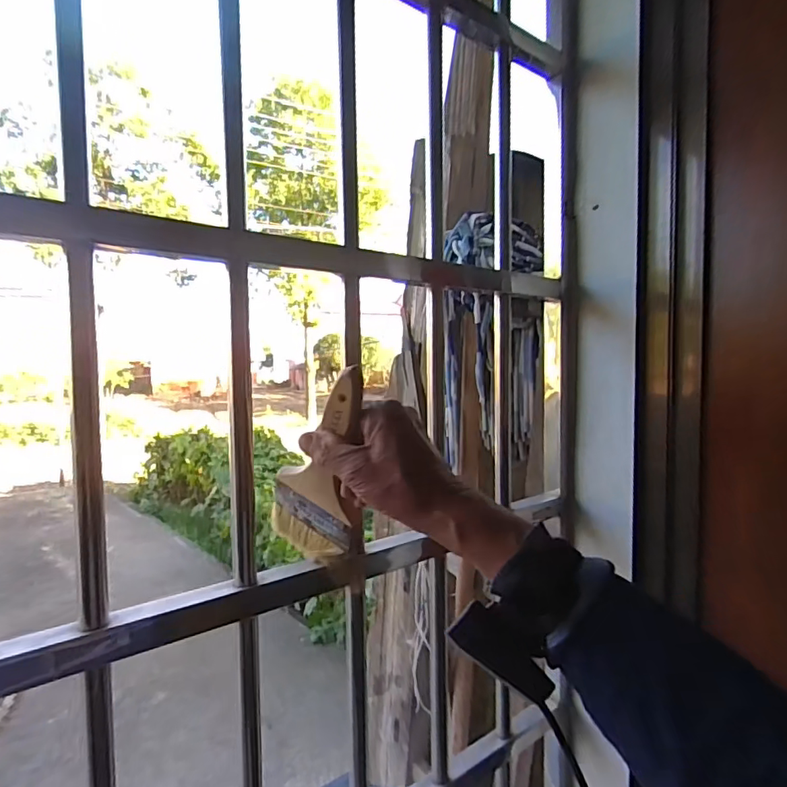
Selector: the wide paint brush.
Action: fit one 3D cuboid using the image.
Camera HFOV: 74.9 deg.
[{"bbox_3d":[-0.058,0.065,0.445,0.087,0.213,0.029,27,35,19],"label":"wide paint brush"}]

